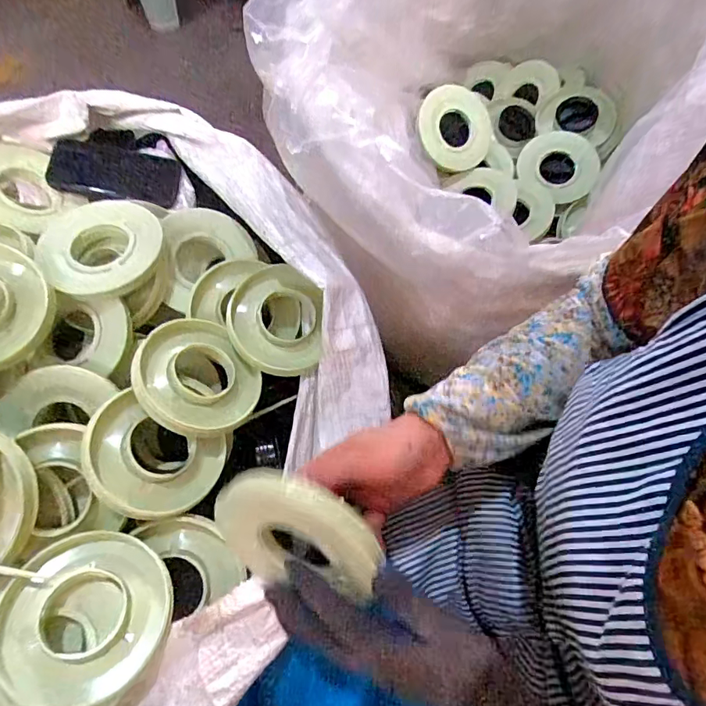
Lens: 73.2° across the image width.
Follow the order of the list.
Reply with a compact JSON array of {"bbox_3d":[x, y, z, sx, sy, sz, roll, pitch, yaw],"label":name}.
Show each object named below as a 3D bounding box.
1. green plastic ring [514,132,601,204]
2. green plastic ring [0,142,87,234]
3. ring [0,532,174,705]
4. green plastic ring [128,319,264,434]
[{"bbox_3d":[0.347,-0.318,0.806,0.130,0.023,0.148,36,70,18],"label":"green plastic ring"},{"bbox_3d":[-0.412,-0.208,0.587,0.122,0.029,0.119,26,47,-31],"label":"green plastic ring"},{"bbox_3d":[-0.225,0.216,0.398,0.121,0.017,0.127,14,54,-8],"label":"ring"},{"bbox_3d":[-0.173,0.029,0.510,0.132,0.044,0.124,22,48,-26],"label":"green plastic ring"}]

